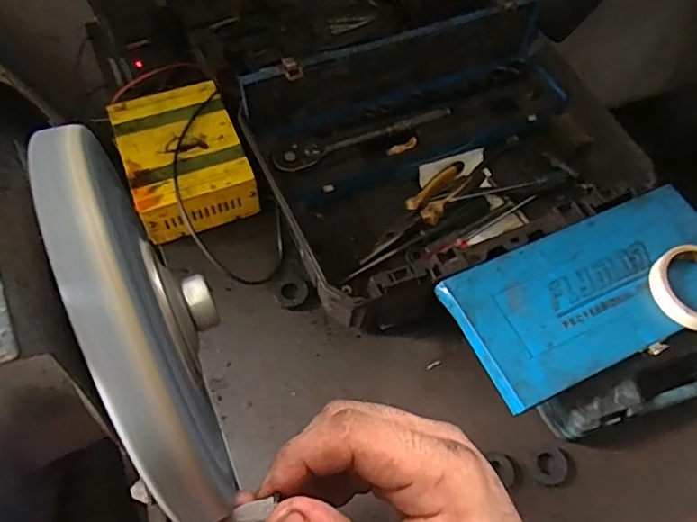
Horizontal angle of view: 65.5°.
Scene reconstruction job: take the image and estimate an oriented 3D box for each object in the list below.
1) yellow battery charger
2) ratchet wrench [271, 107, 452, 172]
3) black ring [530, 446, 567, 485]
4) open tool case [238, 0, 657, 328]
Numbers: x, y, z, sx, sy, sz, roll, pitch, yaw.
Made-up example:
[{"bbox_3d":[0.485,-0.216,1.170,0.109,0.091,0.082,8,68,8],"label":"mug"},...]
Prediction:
[{"bbox_3d":[-0.205,-0.129,0.672,0.137,0.063,0.185,-19,65,-14],"label":"yellow battery charger"},{"bbox_3d":[0.020,-0.160,0.693,0.241,0.022,0.026,-22,66,-15],"label":"ratchet wrench"},{"bbox_3d":[0.206,0.210,0.556,0.036,0.007,0.037,2,62,-3],"label":"black ring"},{"bbox_3d":[0.122,-0.145,0.683,0.447,0.117,0.333,-22,66,-15],"label":"open tool case"}]

